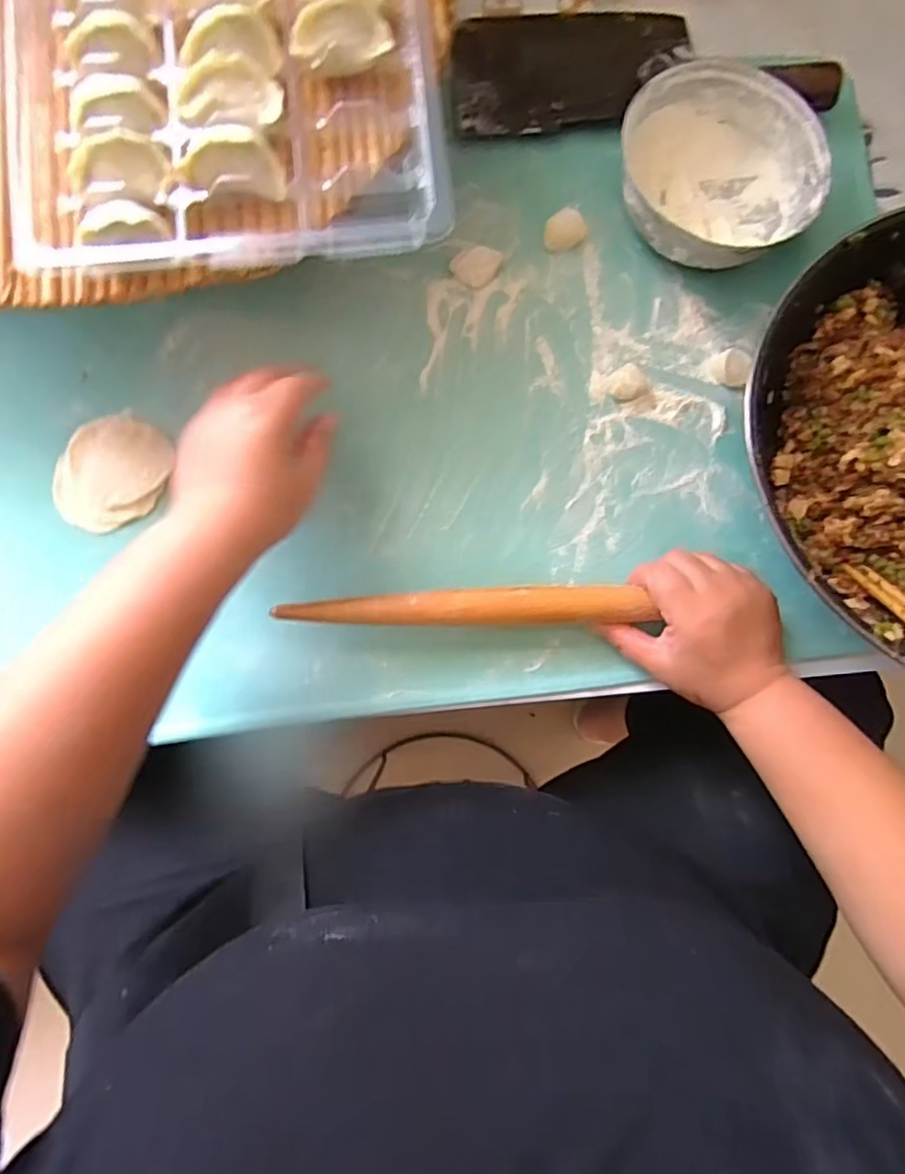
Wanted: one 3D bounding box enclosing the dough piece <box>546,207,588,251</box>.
[{"bbox_3d":[0.084,-0.266,0.453,0.030,0.014,0.024,-31,84,-7],"label":"dough piece"}]

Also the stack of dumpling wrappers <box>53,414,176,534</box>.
[{"bbox_3d":[-0.231,-0.077,0.412,0.067,0.012,0.081,32,81,2],"label":"stack of dumpling wrappers"}]

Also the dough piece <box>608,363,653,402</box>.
[{"bbox_3d":[0.129,-0.149,0.441,0.029,0.016,0.026,41,81,3],"label":"dough piece"}]

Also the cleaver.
[{"bbox_3d":[0.145,-0.421,0.477,0.290,0.032,0.121,-5,81,-4],"label":"cleaver"}]

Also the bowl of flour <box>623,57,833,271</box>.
[{"bbox_3d":[0.190,-0.299,0.447,0.142,0.052,0.141,0,81,-3],"label":"bowl of flour"}]

